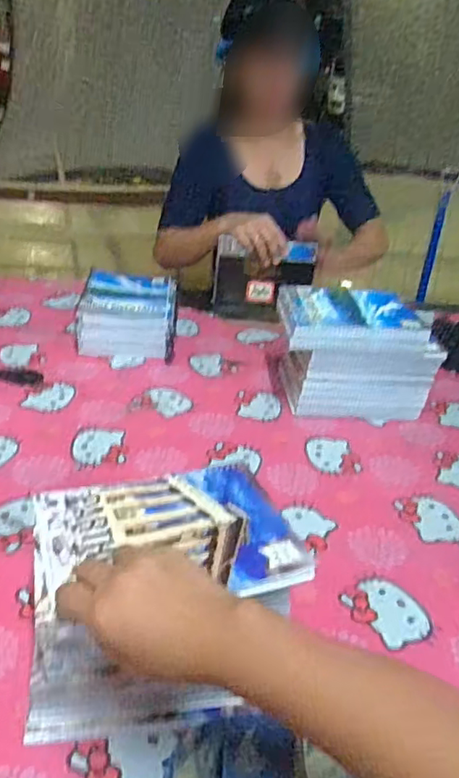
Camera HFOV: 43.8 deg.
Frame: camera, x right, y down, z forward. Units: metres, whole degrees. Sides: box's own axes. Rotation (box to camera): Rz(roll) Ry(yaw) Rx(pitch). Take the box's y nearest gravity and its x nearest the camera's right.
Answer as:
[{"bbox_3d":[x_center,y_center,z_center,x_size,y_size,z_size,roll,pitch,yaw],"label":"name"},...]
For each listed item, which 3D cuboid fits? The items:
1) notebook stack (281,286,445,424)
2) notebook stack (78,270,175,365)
[{"bbox_3d":[0.186,-0.050,0.890,0.215,0.153,0.160,4,30,-3],"label":"notebook stack"},{"bbox_3d":[-0.180,-0.133,1.033,0.165,0.085,0.203,3,30,-5],"label":"notebook stack"}]

